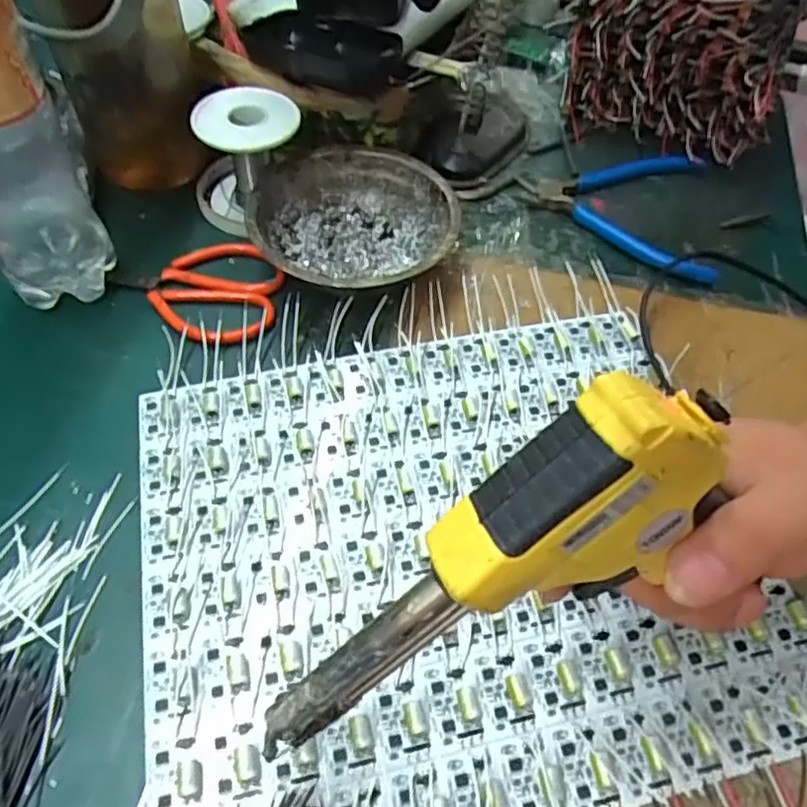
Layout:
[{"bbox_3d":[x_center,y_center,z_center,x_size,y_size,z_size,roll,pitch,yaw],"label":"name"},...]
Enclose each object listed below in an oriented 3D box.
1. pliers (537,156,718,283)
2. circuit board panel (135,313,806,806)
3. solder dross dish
[{"bbox_3d":[0.156,-0.138,0.466,0.118,0.013,0.121,8,55,2],"label":"pliers"},{"bbox_3d":[0.022,0.065,0.314,0.283,0.009,0.240,-10,56,-10],"label":"circuit board panel"},{"bbox_3d":[-0.031,-0.112,0.419,0.127,0.036,0.132,-13,57,-12],"label":"solder dross dish"}]

